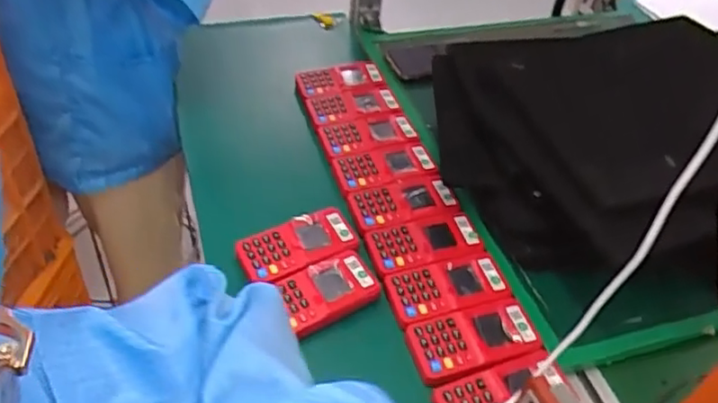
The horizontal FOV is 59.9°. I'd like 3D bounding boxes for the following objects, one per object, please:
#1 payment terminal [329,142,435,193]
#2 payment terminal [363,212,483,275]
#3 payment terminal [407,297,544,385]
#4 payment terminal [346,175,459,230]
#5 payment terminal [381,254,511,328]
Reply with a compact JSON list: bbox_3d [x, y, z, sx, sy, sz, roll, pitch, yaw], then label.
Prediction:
[{"bbox_3d":[0.030,-0.045,0.758,0.122,0.019,0.058,-13,48,-18],"label":"payment terminal"},{"bbox_3d":[0.071,0.044,0.669,0.117,0.015,0.056,-11,47,-16],"label":"payment terminal"},{"bbox_3d":[0.112,0.133,0.603,0.125,0.018,0.064,-12,48,-17],"label":"payment terminal"},{"bbox_3d":[0.051,0.001,0.722,0.114,0.017,0.064,-10,47,-15],"label":"payment terminal"},{"bbox_3d":[0.091,0.089,0.641,0.122,0.015,0.063,-11,47,-16],"label":"payment terminal"}]

